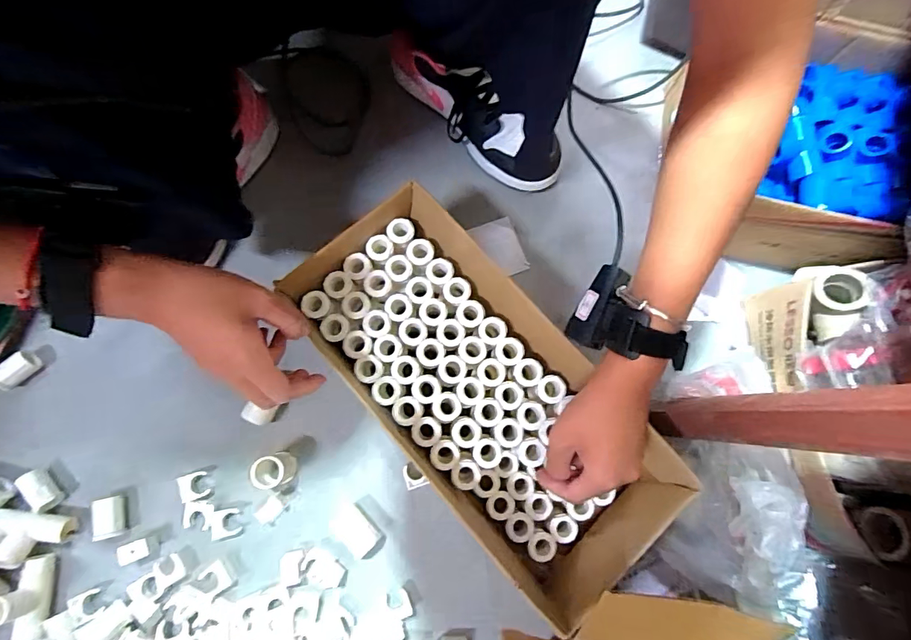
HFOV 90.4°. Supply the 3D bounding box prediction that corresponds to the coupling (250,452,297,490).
[{"bbox_3d":[-0.180,0.149,0.449,0.031,0.041,0.031,-13,76,-5],"label":"coupling"}]

